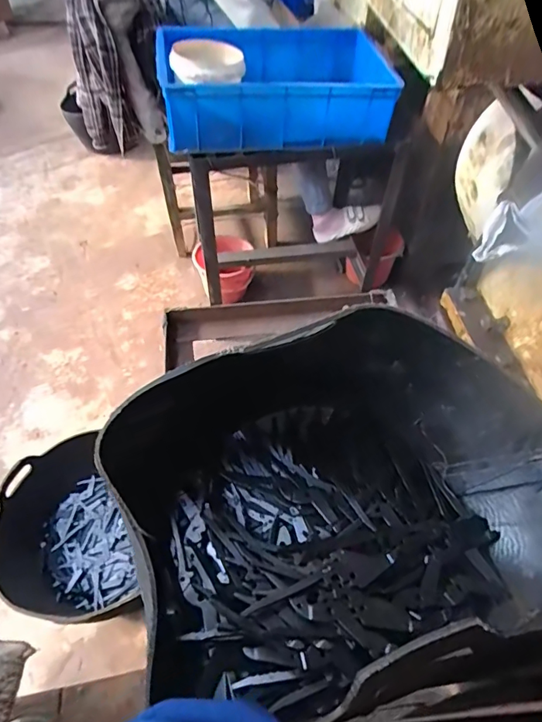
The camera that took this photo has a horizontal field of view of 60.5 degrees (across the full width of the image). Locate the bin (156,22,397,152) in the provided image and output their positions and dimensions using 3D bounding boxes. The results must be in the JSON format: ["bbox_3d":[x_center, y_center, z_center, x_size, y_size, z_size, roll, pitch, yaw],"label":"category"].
[{"bbox_3d":[0.003,-0.632,1.070,0.499,0.154,0.362,-10,52,-8],"label":"bin"}]

